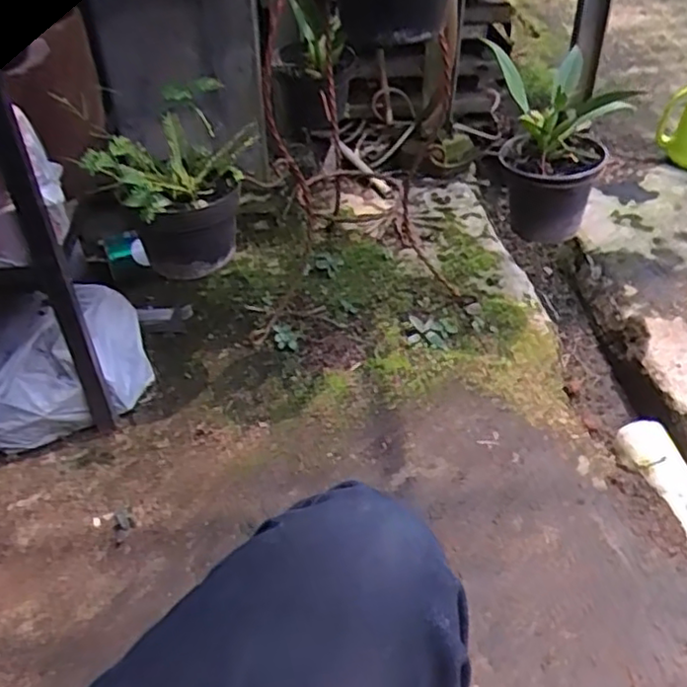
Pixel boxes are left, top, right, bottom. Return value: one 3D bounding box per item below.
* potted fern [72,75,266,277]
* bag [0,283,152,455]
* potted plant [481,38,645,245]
[{"bbox_3d":[-0.227,-0.216,0.923,0.220,0.229,0.154,-19,44,-19],"label":"potted fern"},{"bbox_3d":[-0.437,0.031,1.038,0.257,0.187,0.130,-21,43,-19],"label":"bag"},{"bbox_3d":[0.329,-0.318,1.102,0.172,0.265,0.216,1,41,3],"label":"potted plant"}]

